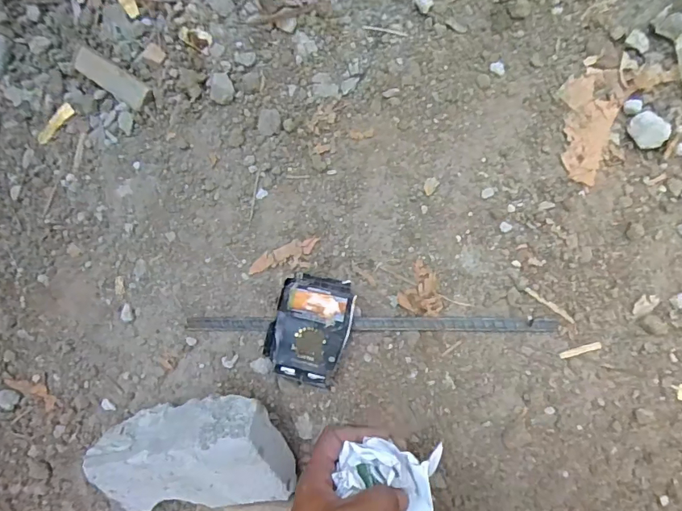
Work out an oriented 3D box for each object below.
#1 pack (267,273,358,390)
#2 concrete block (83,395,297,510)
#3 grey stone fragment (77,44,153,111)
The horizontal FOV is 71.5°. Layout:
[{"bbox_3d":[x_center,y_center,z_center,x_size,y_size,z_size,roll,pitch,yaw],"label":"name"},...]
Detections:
[{"bbox_3d":[-0.032,0.076,0.492,0.078,0.027,0.110,19,89,8],"label":"pack"},{"bbox_3d":[-0.154,0.207,0.477,0.204,0.091,0.111,-14,85,6],"label":"concrete block"},{"bbox_3d":[-0.260,-0.201,0.544,0.101,0.014,0.029,33,91,8],"label":"grey stone fragment"}]

